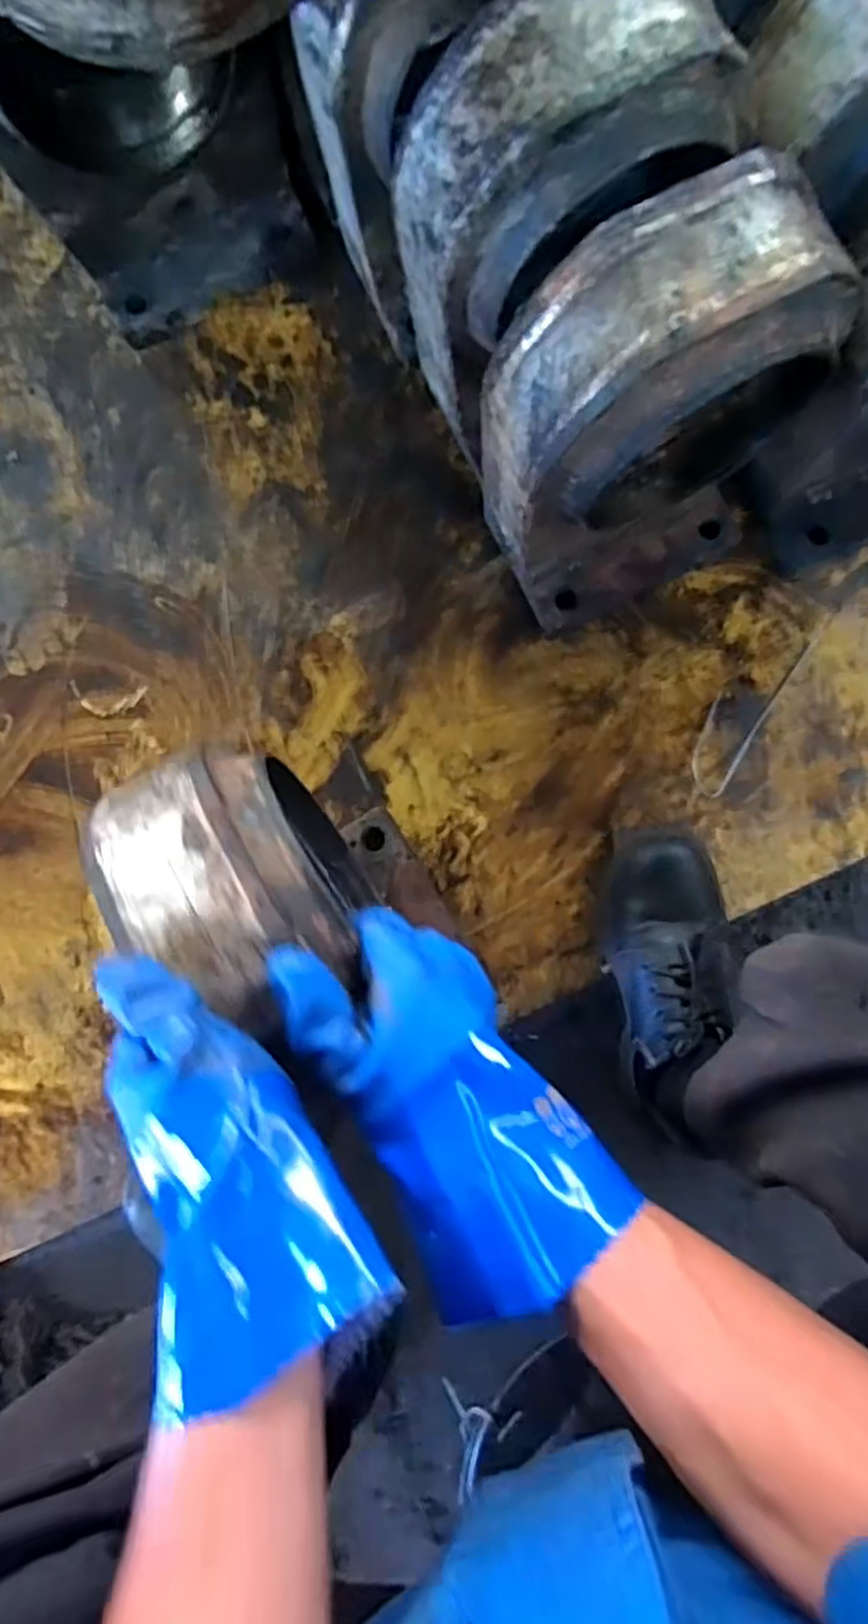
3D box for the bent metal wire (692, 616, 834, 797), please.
[{"bbox_3d":[0.298,-0.109,0.709,0.052,0.008,0.203,33,86,8],"label":"bent metal wire"}]

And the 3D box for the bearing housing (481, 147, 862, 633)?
[{"bbox_3d":[0.159,-0.268,0.558,0.223,0.320,0.134,-27,87,0],"label":"bearing housing"}]

